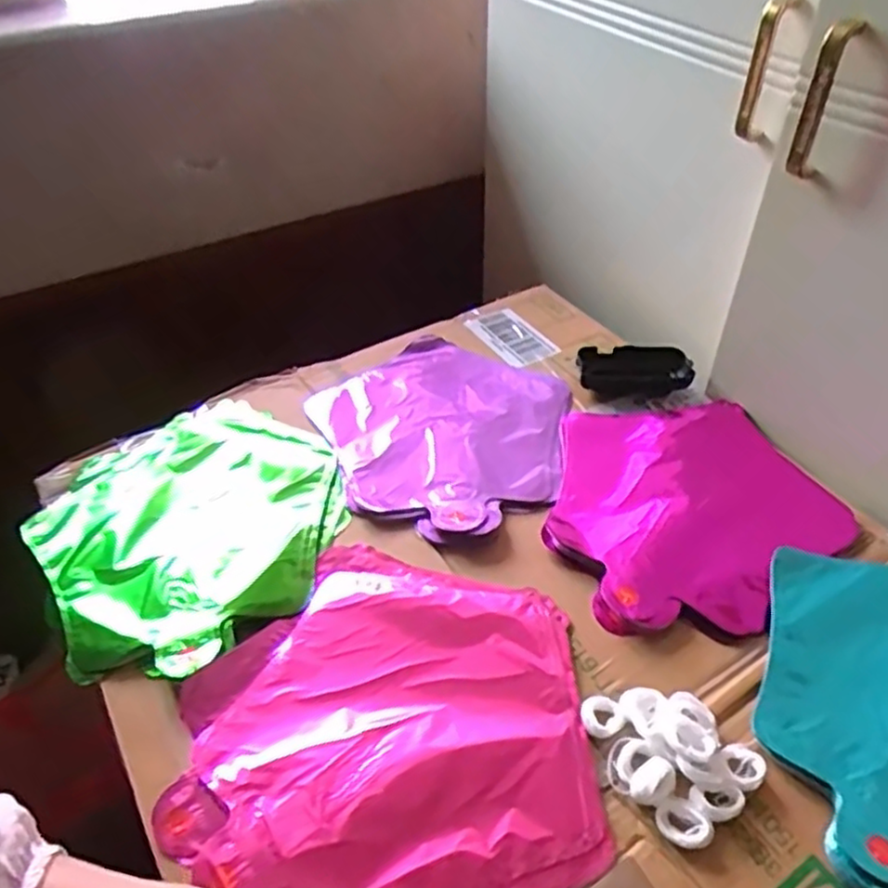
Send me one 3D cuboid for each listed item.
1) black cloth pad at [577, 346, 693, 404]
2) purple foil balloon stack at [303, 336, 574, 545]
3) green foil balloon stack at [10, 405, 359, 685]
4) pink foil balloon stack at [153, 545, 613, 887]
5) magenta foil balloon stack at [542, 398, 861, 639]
[{"bbox_3d":[0.187,-0.072,0.697,0.105,0.020,0.057,1,44,1],"label":"black cloth pad"},{"bbox_3d":[0.009,-0.020,0.643,0.226,0.011,0.239,-23,48,-22],"label":"purple foil balloon stack"},{"bbox_3d":[-0.200,0.061,0.570,0.229,0.026,0.253,-29,51,-27],"label":"green foil balloon stack"},{"bbox_3d":[-0.027,0.170,0.448,0.249,0.009,0.222,11,45,11],"label":"pink foil balloon stack"},{"bbox_3d":[0.203,0.045,0.579,0.235,0.021,0.231,-4,44,-4],"label":"magenta foil balloon stack"}]

